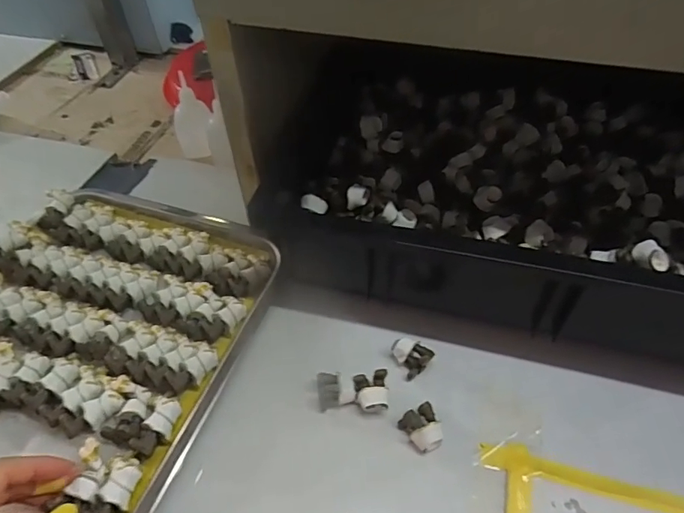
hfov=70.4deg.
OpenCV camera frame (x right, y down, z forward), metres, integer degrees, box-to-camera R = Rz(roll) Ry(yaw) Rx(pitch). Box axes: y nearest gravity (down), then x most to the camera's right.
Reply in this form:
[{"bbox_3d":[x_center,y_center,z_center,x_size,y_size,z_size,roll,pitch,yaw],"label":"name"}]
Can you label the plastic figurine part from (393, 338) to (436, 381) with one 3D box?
[{"bbox_3d":[0.054,0.073,0.367,0.027,0.015,0.026,-32,55,-23],"label":"plastic figurine part"}]

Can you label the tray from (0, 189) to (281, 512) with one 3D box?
[{"bbox_3d":[-0.216,0.079,0.365,0.255,0.027,0.347,13,51,13],"label":"tray"}]

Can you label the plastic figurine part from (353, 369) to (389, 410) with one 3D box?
[{"bbox_3d":[0.021,0.095,0.347,0.023,0.015,0.033,-1,49,1],"label":"plastic figurine part"}]

